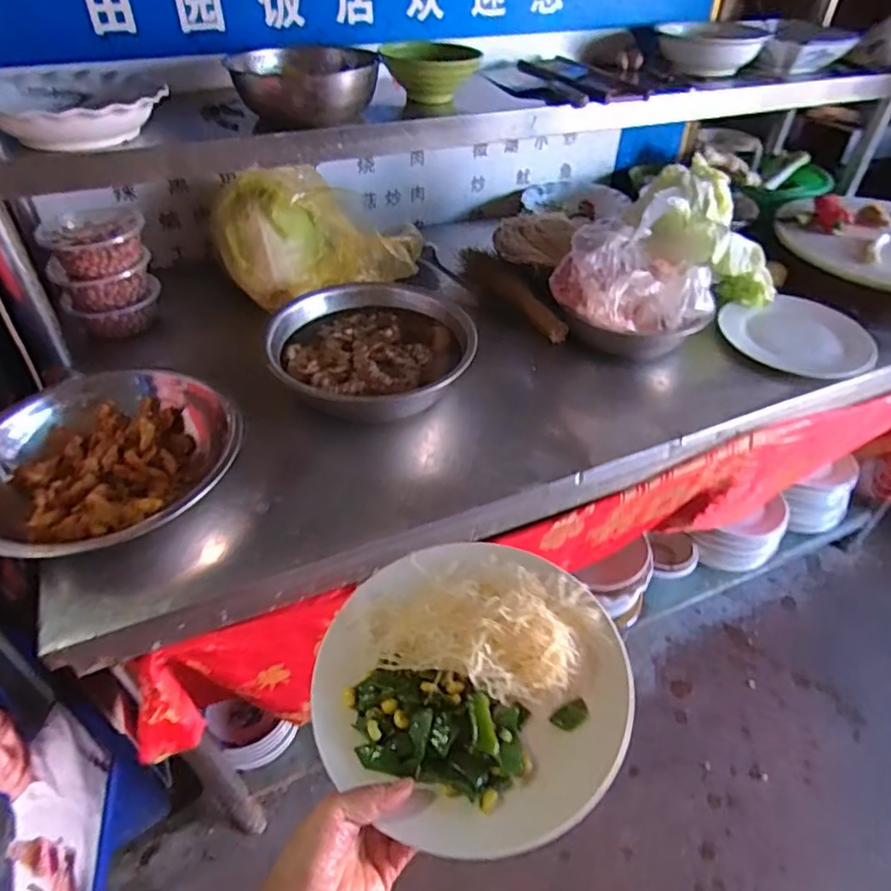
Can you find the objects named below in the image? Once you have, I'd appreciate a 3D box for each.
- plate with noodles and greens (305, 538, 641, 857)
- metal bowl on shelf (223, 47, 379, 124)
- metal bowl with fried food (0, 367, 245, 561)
[{"bbox_3d":[0.018,0.175,0.479,0.245,0.041,0.231,-2,44,2],"label":"plate with noodles and greens"},{"bbox_3d":[-0.208,-0.570,0.948,0.210,0.076,0.179,2,45,6],"label":"metal bowl on shelf"},{"bbox_3d":[-0.418,0.014,0.728,0.288,0.097,0.269,-2,44,2],"label":"metal bowl with fried food"}]

